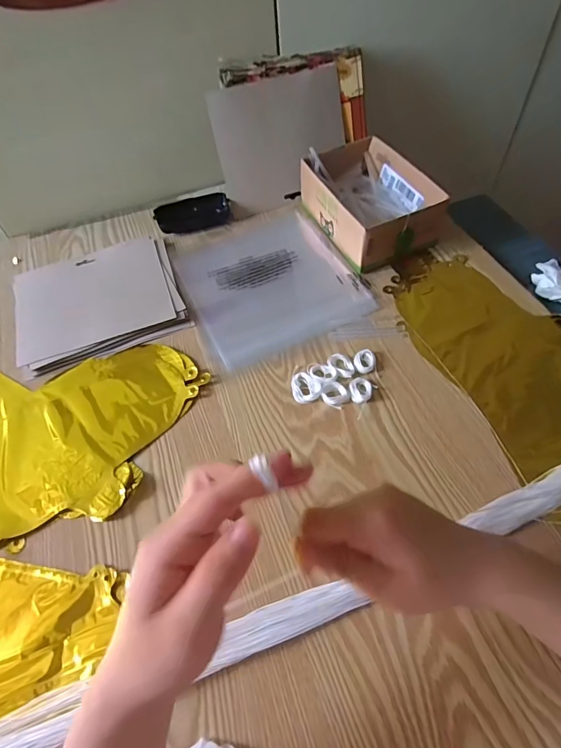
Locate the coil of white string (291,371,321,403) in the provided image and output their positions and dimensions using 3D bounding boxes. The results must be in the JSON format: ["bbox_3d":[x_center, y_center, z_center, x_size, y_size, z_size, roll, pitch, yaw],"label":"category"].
[{"bbox_3d":[0.027,0.014,0.458,0.030,0.008,0.038,-13,56,-4],"label":"coil of white string"}]

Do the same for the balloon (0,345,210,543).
[{"bbox_3d":[-0.327,0.050,0.457,0.437,0.016,0.230,6,56,8],"label":"balloon"}]

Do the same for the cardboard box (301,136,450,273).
[{"bbox_3d":[0.120,-0.242,0.587,0.133,0.063,0.202,-23,57,-11],"label":"cardboard box"}]

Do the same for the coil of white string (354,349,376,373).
[{"bbox_3d":[0.094,-0.014,0.473,0.023,0.007,0.032,12,58,13],"label":"coil of white string"}]

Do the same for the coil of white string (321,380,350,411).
[{"bbox_3d":[0.058,0.020,0.450,0.029,0.005,0.029,-2,56,3],"label":"coil of white string"}]

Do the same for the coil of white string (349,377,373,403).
[{"bbox_3d":[0.086,0.018,0.451,0.023,0.007,0.030,4,56,7],"label":"coil of white string"}]

